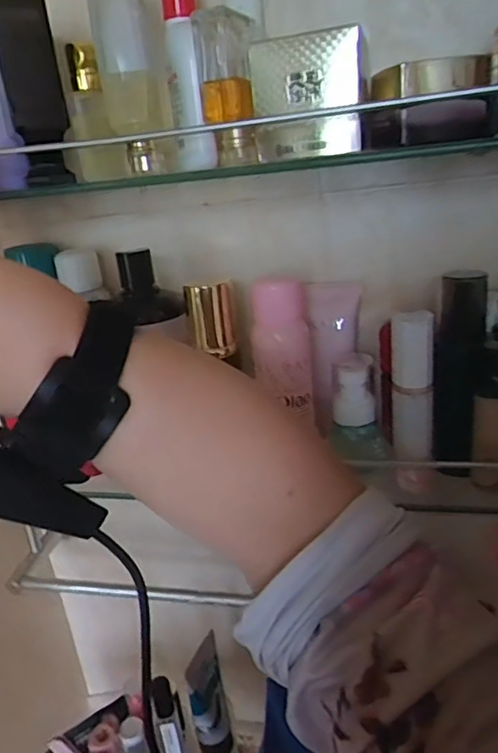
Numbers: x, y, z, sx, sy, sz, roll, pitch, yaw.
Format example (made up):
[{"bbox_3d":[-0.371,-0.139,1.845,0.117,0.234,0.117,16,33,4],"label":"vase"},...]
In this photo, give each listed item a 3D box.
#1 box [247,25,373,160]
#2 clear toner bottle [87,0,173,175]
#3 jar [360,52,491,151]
[{"bbox_3d":[0.043,-0.185,0.380,0.071,0.070,0.069,-2,21,13],"label":"box"},{"bbox_3d":[-0.078,-0.202,0.371,0.038,0.124,0.031,-10,20,-8],"label":"clear toner bottle"},{"bbox_3d":[0.111,-0.177,0.363,0.076,0.050,0.062,-2,21,14],"label":"jar"}]

